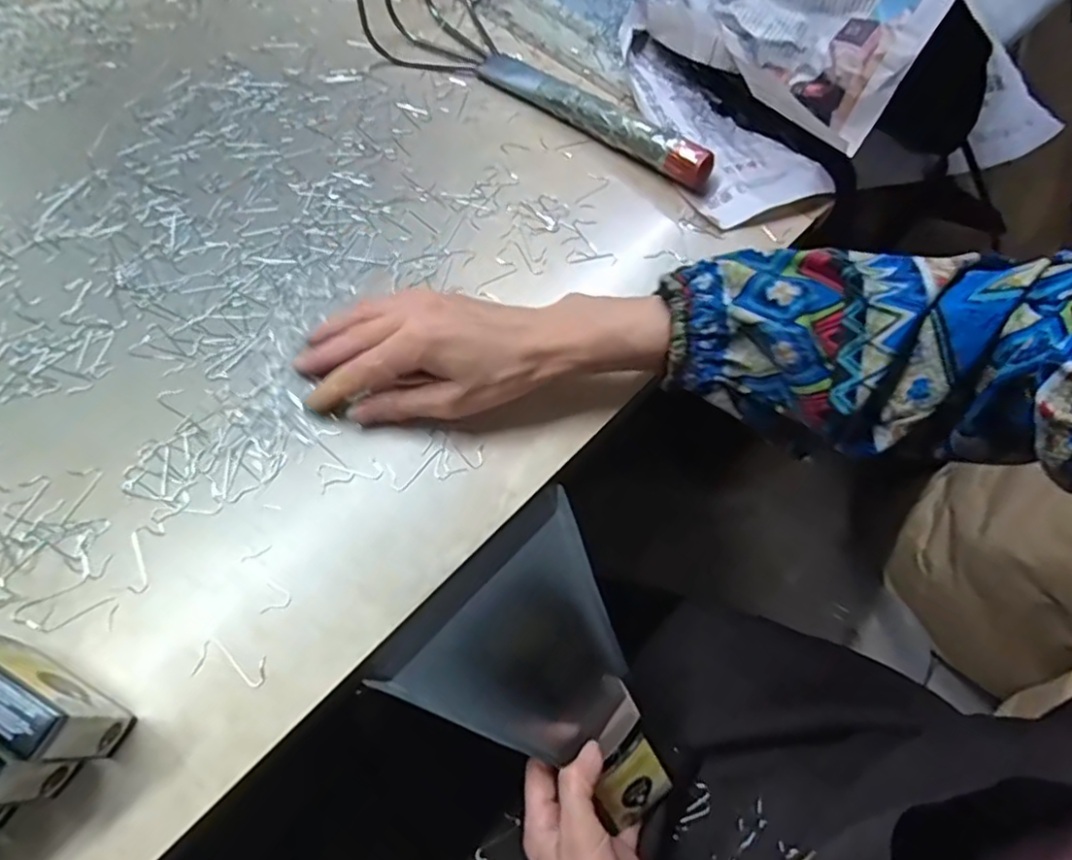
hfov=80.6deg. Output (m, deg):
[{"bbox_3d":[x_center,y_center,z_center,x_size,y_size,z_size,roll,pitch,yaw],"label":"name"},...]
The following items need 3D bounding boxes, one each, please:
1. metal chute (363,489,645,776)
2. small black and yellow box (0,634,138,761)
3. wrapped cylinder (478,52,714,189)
[{"bbox_3d":[0.002,0.138,0.387,0.136,0.026,0.151,-44,113,-19],"label":"metal chute"},{"bbox_3d":[-0.222,0.115,0.277,0.075,0.057,0.022,27,65,10],"label":"small black and yellow box"},{"bbox_3d":[0.044,-0.251,0.494,0.213,0.032,0.030,36,67,14],"label":"wrapped cylinder"}]

